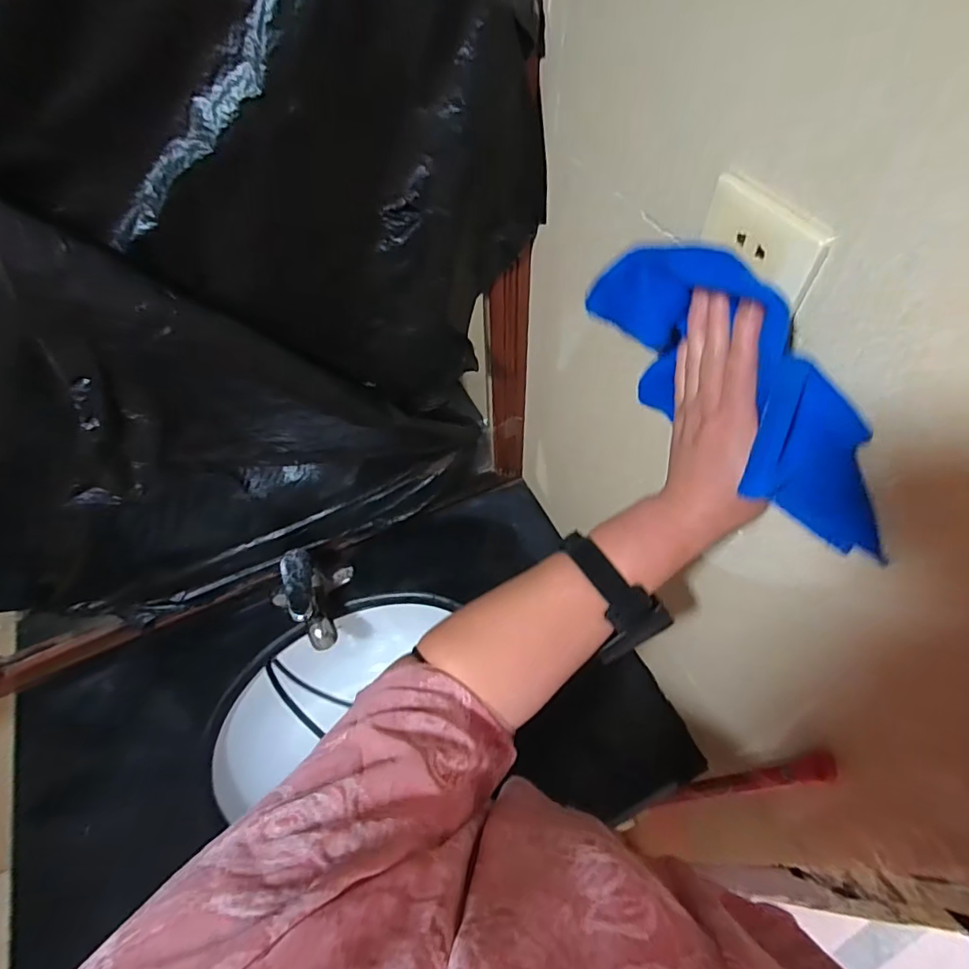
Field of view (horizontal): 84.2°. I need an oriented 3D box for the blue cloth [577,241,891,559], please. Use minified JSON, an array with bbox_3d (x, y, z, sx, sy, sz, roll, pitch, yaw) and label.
[{"bbox_3d":[0.168,-0.054,0.373,0.053,0.145,0.243,-30,69,-17],"label":"blue cloth"}]

